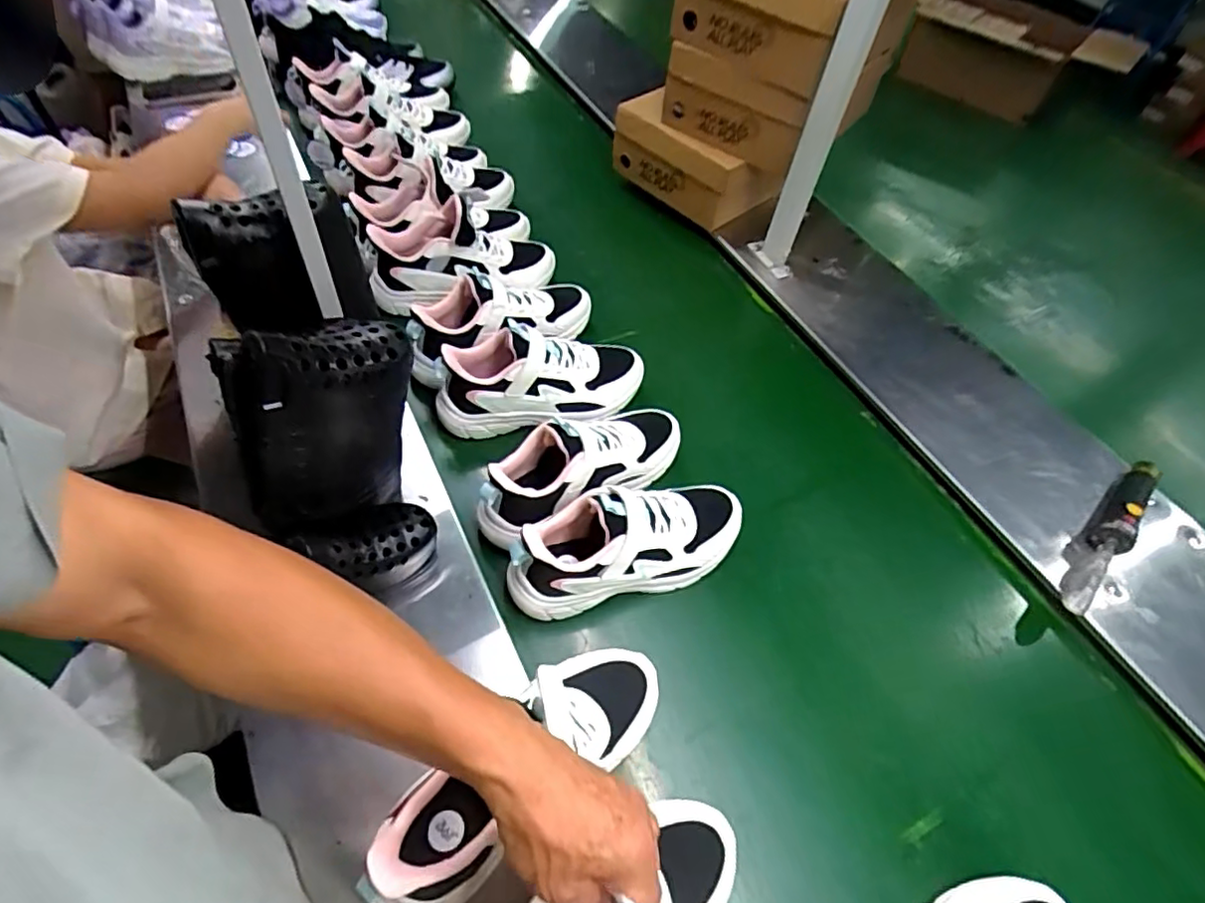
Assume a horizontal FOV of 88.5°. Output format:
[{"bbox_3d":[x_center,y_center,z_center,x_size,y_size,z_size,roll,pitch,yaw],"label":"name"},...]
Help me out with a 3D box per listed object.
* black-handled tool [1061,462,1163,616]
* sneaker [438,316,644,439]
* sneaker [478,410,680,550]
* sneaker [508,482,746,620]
[{"bbox_3d":[0.577,0.093,0.704,0.236,0.052,0.041,-34,64,-27],"label":"black-handled tool"},{"bbox_3d":[-0.071,-0.095,0.757,0.258,0.101,0.088,-10,55,-13],"label":"sneaker"},{"bbox_3d":[-0.017,0.008,0.680,0.258,0.095,0.087,-29,62,-25],"label":"sneaker"},{"bbox_3d":[0.033,0.088,0.631,0.259,0.109,0.088,-17,57,-17],"label":"sneaker"}]

